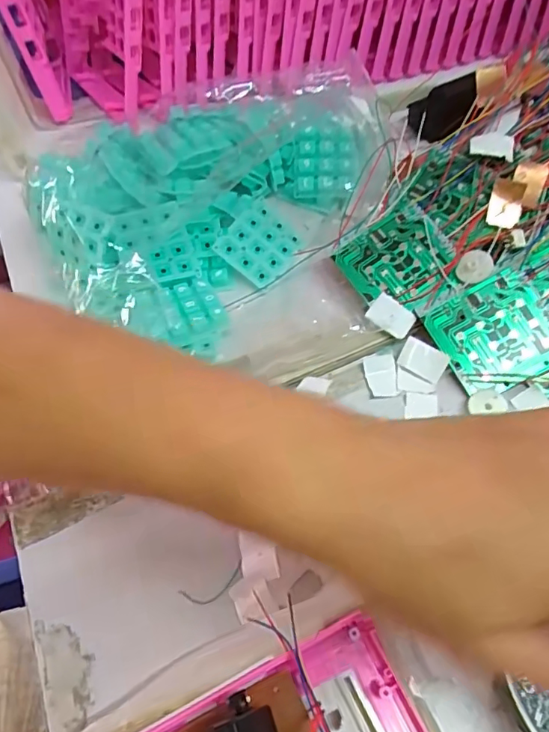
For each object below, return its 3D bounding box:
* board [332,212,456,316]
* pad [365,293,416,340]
[{"bbox_3d":[0.085,-0.067,0.354,0.066,0.005,0.067,-30,76,-2],"label":"board"},{"bbox_3d":[0.078,-0.033,0.347,0.030,0.007,0.020,36,67,22],"label":"pad"}]

